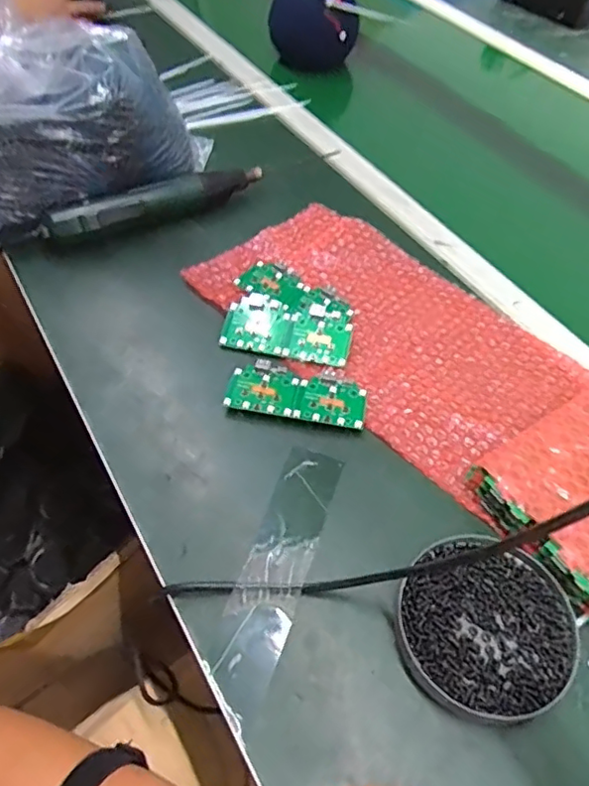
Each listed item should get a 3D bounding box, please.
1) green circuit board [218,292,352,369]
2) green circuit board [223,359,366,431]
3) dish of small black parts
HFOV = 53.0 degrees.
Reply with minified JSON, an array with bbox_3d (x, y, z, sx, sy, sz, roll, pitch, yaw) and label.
[{"bbox_3d":[-0.006,-0.060,0.546,0.114,0.012,0.059,14,54,8],"label":"green circuit board"},{"bbox_3d":[0.003,-0.001,0.508,0.115,0.008,0.057,9,53,4],"label":"green circuit board"},{"bbox_3d":[0.126,0.152,0.390,0.109,0.020,0.113,1,53,-2],"label":"dish of small black parts"}]

